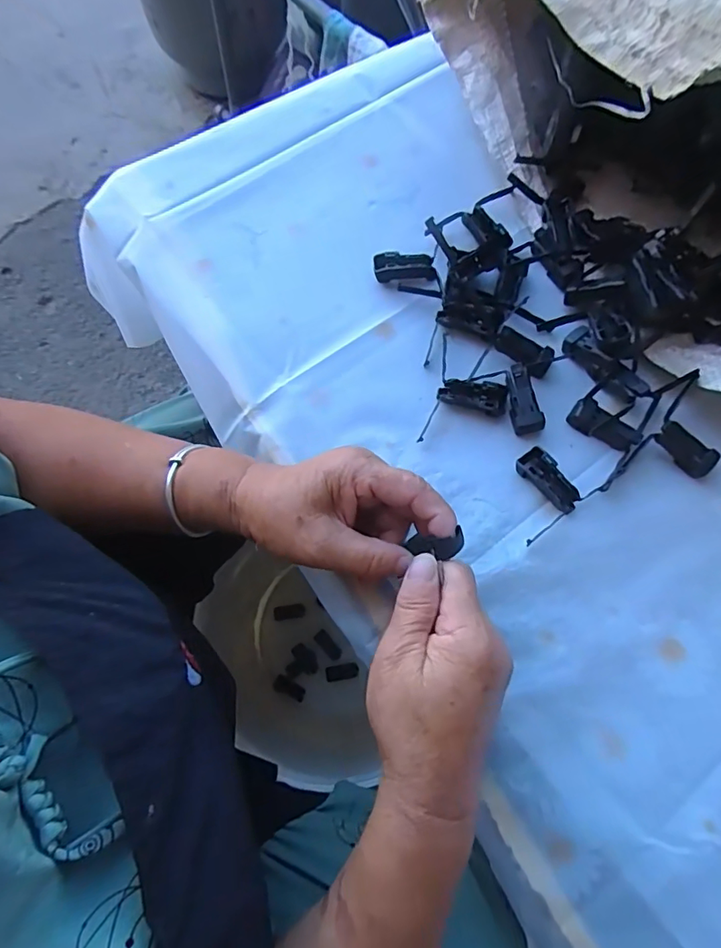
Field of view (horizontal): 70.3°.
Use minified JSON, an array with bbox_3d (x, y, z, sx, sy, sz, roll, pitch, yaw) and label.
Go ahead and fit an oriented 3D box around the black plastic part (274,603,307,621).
[{"bbox_3d":[-0.110,0.215,0.798,0.049,0.004,0.022,-8,73,-4],"label":"black plastic part"}]

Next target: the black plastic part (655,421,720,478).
[{"bbox_3d":[0.221,-0.017,0.350,0.044,0.015,0.019,40,76,-2],"label":"black plastic part"}]

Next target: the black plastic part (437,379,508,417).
[{"bbox_3d":[0.081,-0.057,0.369,0.048,0.011,0.020,12,73,4],"label":"black plastic part"}]

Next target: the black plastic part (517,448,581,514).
[{"bbox_3d":[0.127,0.006,0.349,0.021,0.013,0.048,-30,75,-9],"label":"black plastic part"}]

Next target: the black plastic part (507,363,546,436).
[{"bbox_3d":[0.115,-0.052,0.361,0.020,0.014,0.048,-10,85,-3],"label":"black plastic part"}]

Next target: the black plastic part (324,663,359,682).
[{"bbox_3d":[-0.027,0.294,0.758,0.048,0.005,0.022,-10,73,-4],"label":"black plastic part"}]

